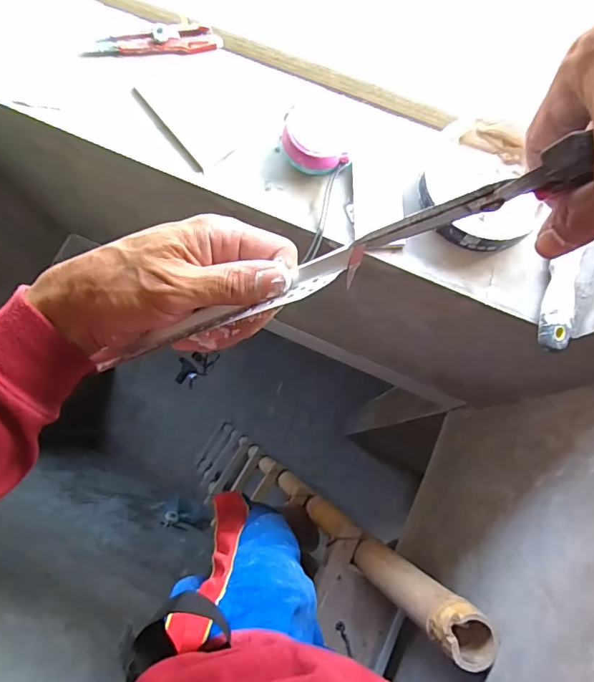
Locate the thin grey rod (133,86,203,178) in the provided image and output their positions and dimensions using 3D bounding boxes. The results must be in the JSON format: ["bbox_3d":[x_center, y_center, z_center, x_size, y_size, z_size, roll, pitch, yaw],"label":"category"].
[{"bbox_3d":[-0.158,-0.254,0.578,0.009,0.006,0.143,-37,79,-9],"label":"thin grey rod"}]

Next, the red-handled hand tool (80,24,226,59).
[{"bbox_3d":[-0.180,-0.373,0.595,0.167,0.015,0.035,-6,75,-2],"label":"red-handled hand tool"}]

